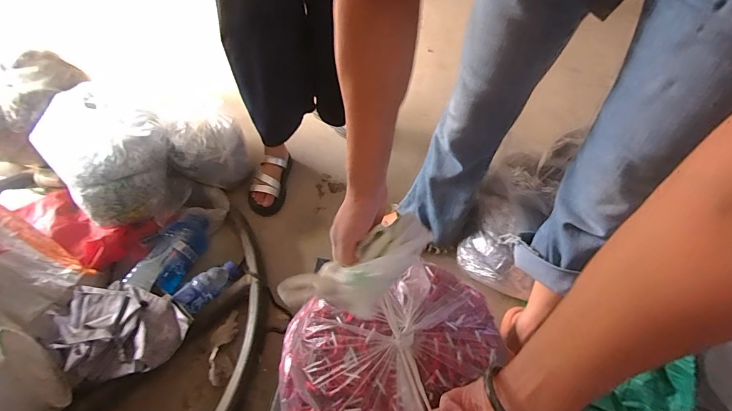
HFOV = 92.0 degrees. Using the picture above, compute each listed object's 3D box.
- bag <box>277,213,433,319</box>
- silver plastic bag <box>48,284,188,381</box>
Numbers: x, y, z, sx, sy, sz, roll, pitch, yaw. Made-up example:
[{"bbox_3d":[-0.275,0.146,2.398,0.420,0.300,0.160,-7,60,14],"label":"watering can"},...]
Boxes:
[{"bbox_3d":[-0.005,0.083,0.430,0.191,0.062,0.092,-21,57,-15],"label":"bag"},{"bbox_3d":[-0.522,0.263,0.736,0.275,0.058,0.184,10,55,6],"label":"silver plastic bag"}]

